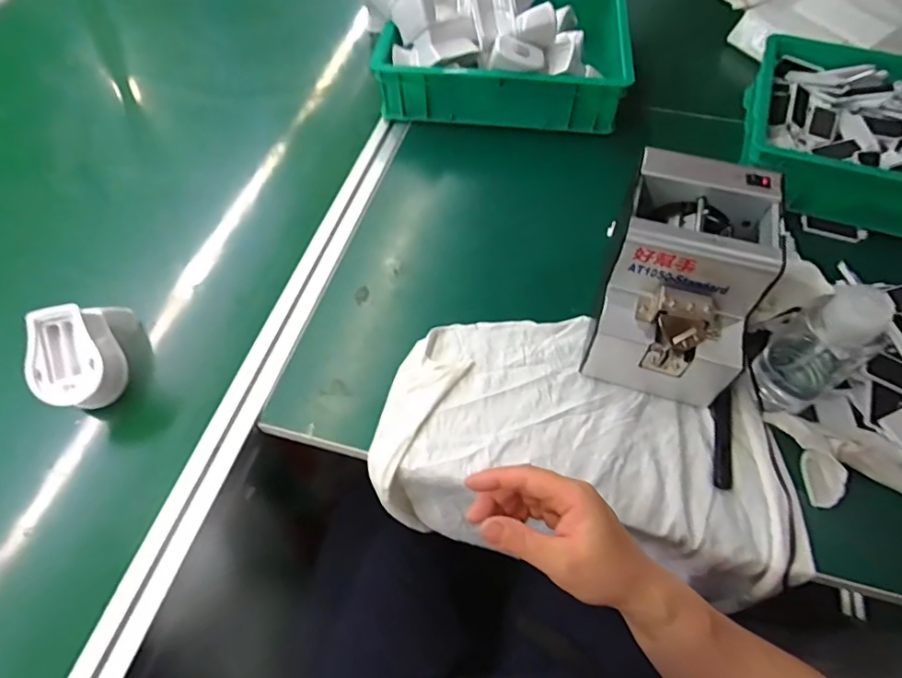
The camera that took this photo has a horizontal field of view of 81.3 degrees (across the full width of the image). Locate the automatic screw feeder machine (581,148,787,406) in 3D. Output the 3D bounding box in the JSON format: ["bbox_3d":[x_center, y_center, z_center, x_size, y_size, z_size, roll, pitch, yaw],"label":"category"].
[{"bbox_3d":[0.212,-0.054,0.498,0.129,0.147,0.179,17,60,11],"label":"automatic screw feeder machine"}]

